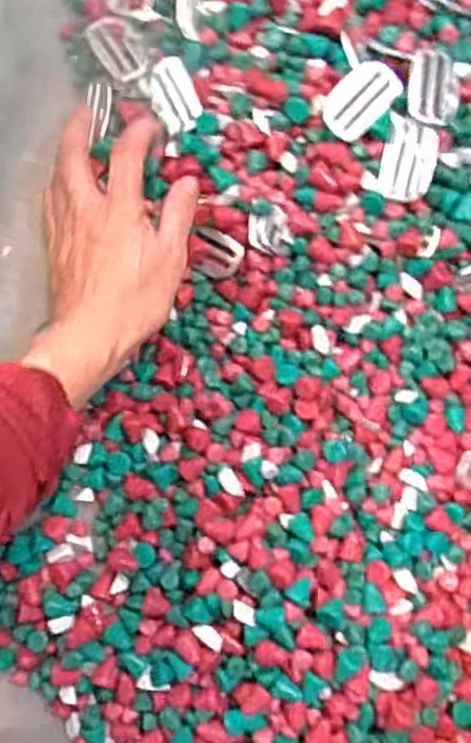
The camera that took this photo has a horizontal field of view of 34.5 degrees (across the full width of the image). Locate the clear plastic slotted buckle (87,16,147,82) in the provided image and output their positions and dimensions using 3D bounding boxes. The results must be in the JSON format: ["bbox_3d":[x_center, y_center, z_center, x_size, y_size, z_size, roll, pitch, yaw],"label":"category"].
[{"bbox_3d":[-0.073,-0.201,0.472,0.024,0.005,0.044,-30,86,-6],"label":"clear plastic slotted buckle"}]

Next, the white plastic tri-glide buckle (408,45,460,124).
[{"bbox_3d":[0.113,-0.162,0.432,0.028,0.005,0.045,3,84,-3],"label":"white plastic tri-glide buckle"}]

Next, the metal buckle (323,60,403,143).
[{"bbox_3d":[0.072,-0.156,0.437,0.028,0.004,0.048,42,94,-8],"label":"metal buckle"}]

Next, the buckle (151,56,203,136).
[{"bbox_3d":[-0.037,-0.170,0.471,0.024,0.011,0.047,-20,85,-5],"label":"buckle"}]

